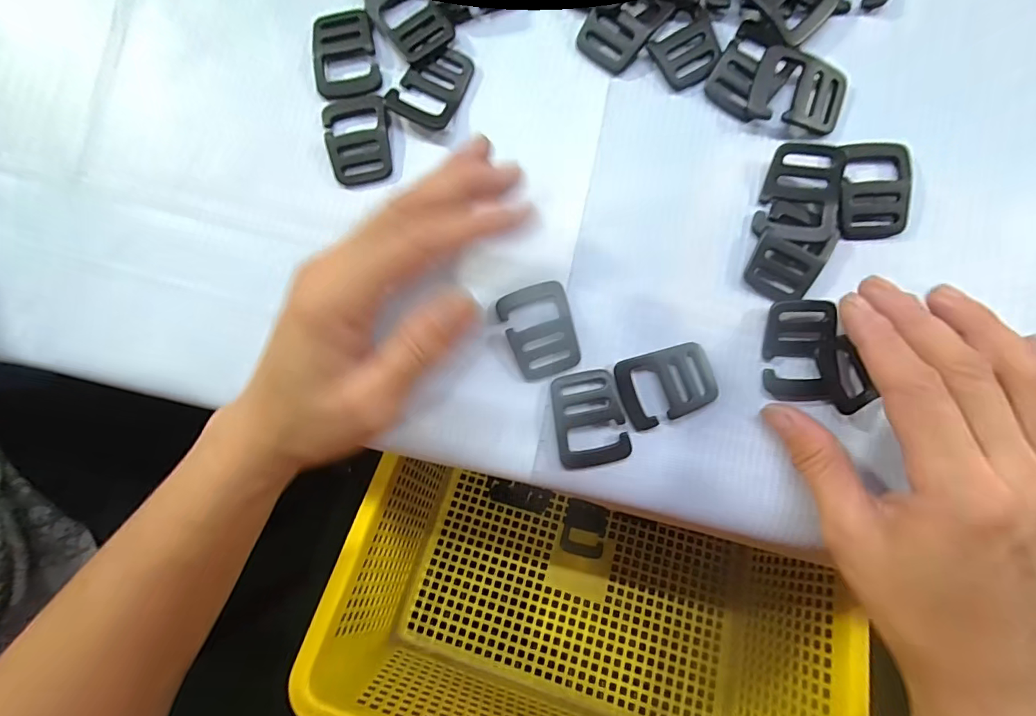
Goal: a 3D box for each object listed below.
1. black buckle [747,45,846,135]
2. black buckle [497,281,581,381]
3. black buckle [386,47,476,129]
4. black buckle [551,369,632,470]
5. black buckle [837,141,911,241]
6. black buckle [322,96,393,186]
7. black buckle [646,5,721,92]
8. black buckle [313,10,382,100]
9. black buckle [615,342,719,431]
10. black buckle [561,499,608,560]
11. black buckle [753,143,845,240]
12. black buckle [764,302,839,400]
[{"bbox_3d":[0.129,-0.123,0.208,0.042,0.010,0.032,9,89,5],"label":"black buckle"},{"bbox_3d":[0.011,-0.013,0.214,0.032,0.005,0.043,-21,86,4],"label":"black buckle"},{"bbox_3d":[-0.042,-0.134,0.221,0.032,0.007,0.040,23,90,5],"label":"black buckle"},{"bbox_3d":[0.032,0.028,0.209,0.032,0.006,0.044,-13,87,4],"label":"black buckle"},{"bbox_3d":[0.161,-0.077,0.206,0.030,0.007,0.044,-1,88,5],"label":"black buckle"},{"bbox_3d":[-0.078,-0.109,0.223,0.032,0.005,0.043,-11,87,4],"label":"black buckle"},{"bbox_3d":[0.081,-0.144,0.213,0.030,0.005,0.027,-32,86,3],"label":"black buckle"},{"bbox_3d":[-0.085,-0.152,0.224,0.031,0.004,0.040,-4,88,5],"label":"black buckle"},{"bbox_3d":[0.069,0.012,0.208,0.043,0.005,0.033,-16,87,4],"label":"black buckle"},{"bbox_3d":[0.054,0.139,0.368,0.033,0.004,0.041,12,72,8],"label":"black buckle"},{"bbox_3d":[0.130,-0.075,0.206,0.034,0.010,0.042,11,89,5],"label":"black buckle"},{"bbox_3d":[0.127,-0.003,0.204,0.029,0.005,0.045,-3,93,21],"label":"black buckle"}]

